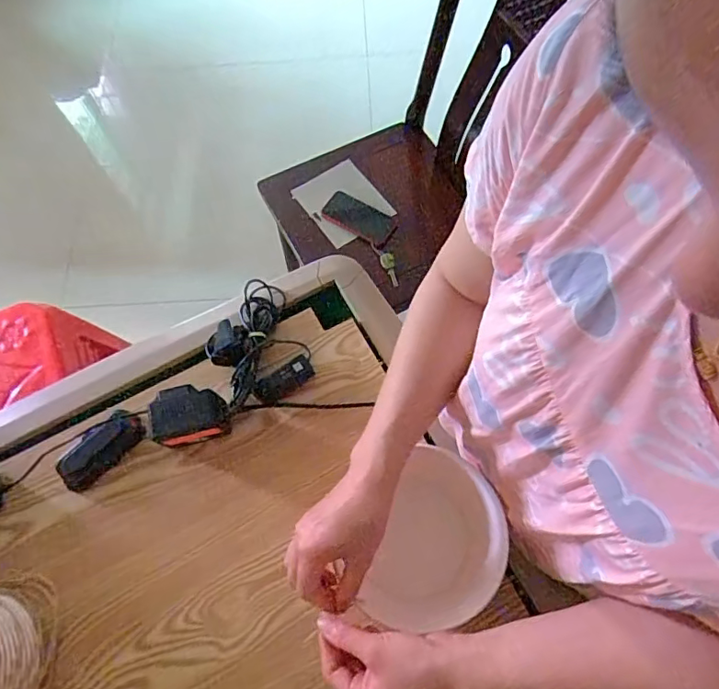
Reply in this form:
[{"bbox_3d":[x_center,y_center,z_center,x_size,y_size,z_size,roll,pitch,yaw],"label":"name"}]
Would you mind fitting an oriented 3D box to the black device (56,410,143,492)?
[{"bbox_3d":[-0.318,0.128,0.636,0.110,0.023,0.047,-40,71,-13],"label":"black device"}]

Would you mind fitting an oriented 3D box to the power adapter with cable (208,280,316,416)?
[{"bbox_3d":[-0.136,-0.006,0.668,0.116,0.038,0.173,-23,68,-7],"label":"power adapter with cable"}]

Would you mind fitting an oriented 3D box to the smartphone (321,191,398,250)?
[{"bbox_3d":[0.002,-0.276,1.127,0.153,0.011,0.087,28,65,-1],"label":"smartphone"}]

